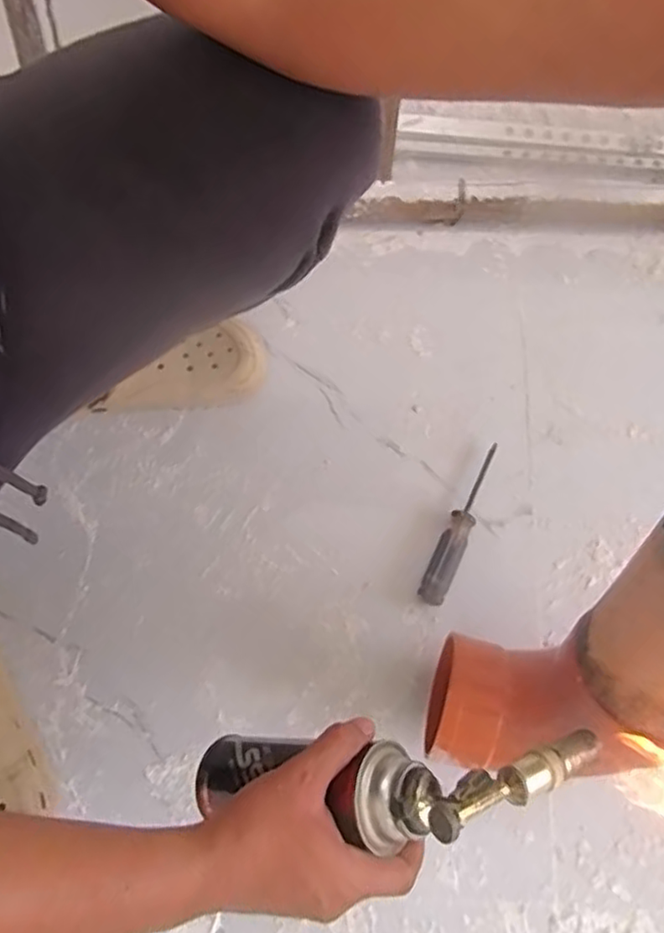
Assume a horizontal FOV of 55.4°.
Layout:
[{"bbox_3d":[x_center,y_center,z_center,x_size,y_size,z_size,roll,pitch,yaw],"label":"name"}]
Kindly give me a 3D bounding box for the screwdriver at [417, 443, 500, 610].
[{"bbox_3d":[0.142,0.060,0.691,0.027,0.025,0.192,25,75,6],"label":"screwdriver"}]

